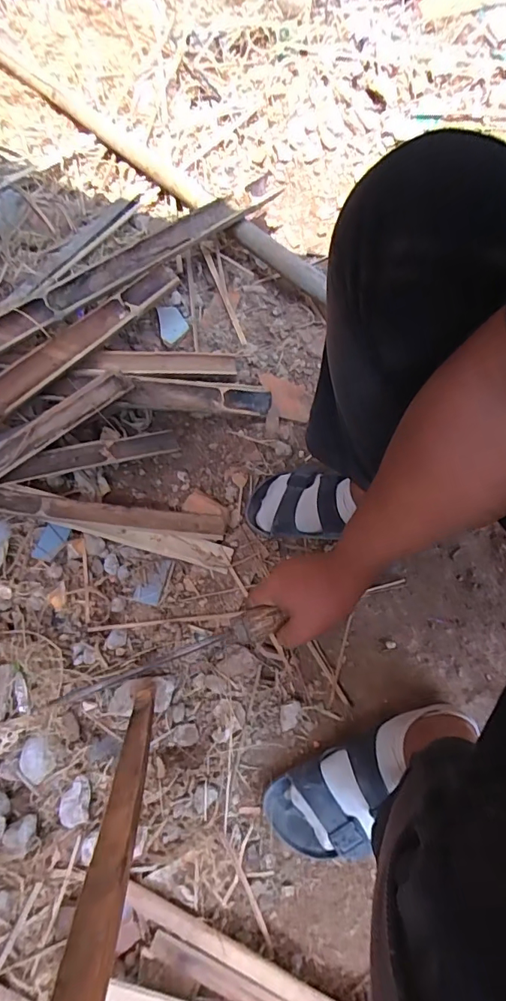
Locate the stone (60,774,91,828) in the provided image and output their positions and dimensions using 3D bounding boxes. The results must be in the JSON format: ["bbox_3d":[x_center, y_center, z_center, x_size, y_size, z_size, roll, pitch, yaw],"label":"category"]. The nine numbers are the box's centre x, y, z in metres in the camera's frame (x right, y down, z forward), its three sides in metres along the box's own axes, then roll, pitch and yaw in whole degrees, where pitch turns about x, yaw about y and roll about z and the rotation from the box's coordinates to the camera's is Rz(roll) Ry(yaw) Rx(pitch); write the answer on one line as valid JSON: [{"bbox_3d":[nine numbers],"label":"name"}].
[{"bbox_3d":[-0.216,0.364,0.566,0.038,0.020,0.050,-8,68,-3],"label":"stone"}]

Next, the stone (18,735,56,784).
[{"bbox_3d":[-0.265,0.319,0.575,0.041,0.020,0.053,-7,68,-3],"label":"stone"}]

